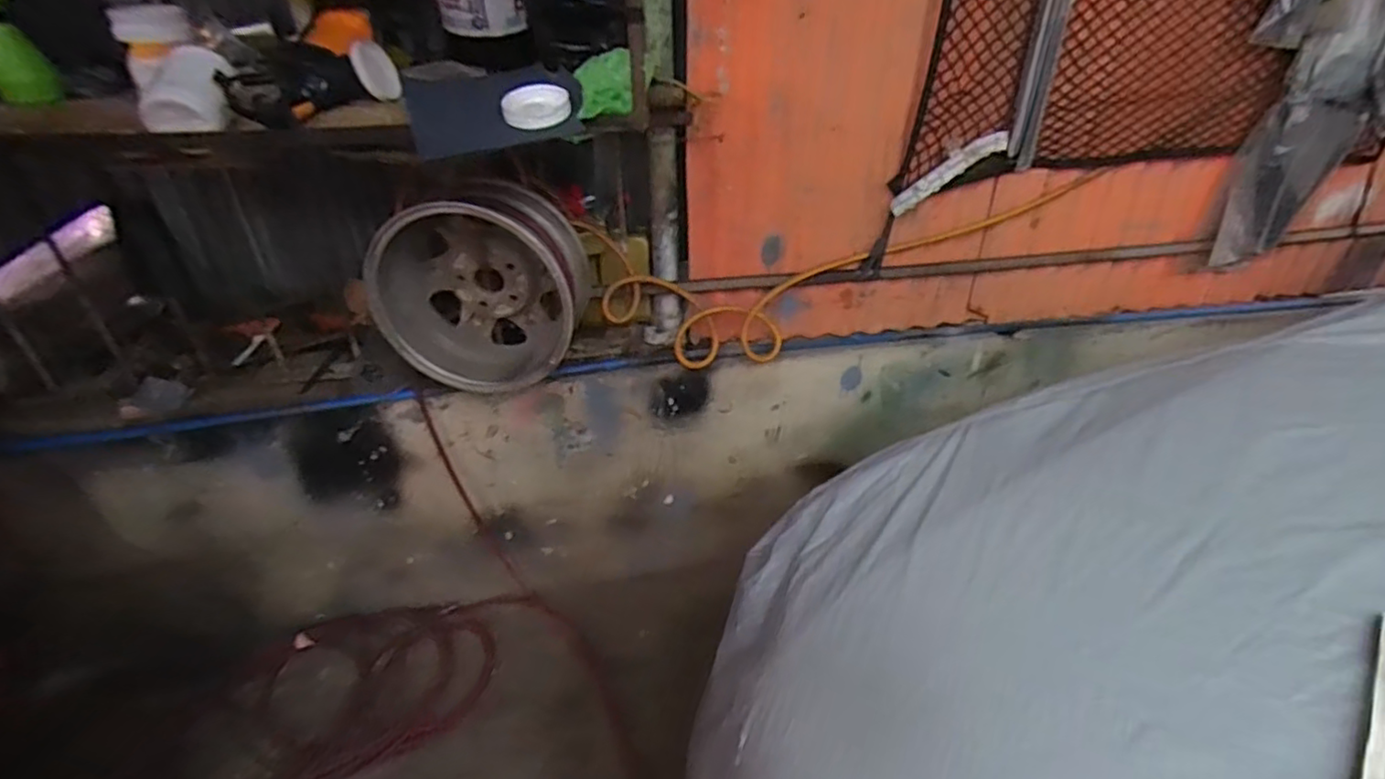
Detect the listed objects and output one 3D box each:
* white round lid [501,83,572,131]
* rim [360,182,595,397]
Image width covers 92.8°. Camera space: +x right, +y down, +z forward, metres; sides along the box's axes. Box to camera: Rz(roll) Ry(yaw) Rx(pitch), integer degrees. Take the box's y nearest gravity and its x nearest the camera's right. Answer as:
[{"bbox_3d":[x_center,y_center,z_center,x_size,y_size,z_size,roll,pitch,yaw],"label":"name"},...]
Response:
[{"bbox_3d":[-0.234,-0.426,0.988,0.099,0.014,0.119,-15,54,-10],"label":"white round lid"},{"bbox_3d":[-0.411,-0.181,1.335,0.378,0.436,0.245,5,35,8],"label":"rim"}]

